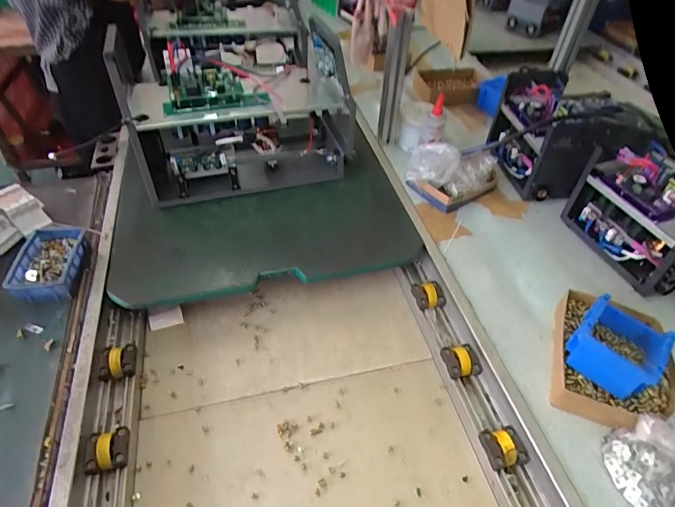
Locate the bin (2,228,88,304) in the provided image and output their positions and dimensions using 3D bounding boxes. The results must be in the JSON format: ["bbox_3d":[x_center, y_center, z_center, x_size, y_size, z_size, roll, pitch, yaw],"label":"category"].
[{"bbox_3d":[-0.503,0.018,0.771,0.094,0.043,0.145,-3,45,-5],"label":"bin"}]

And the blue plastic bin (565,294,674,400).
[{"bbox_3d":[0.416,0.133,0.645,0.138,0.070,0.109,-34,55,-31],"label":"blue plastic bin"}]

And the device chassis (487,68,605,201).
[{"bbox_3d":[0.452,-0.267,1.005,0.142,0.196,0.236,1,45,-2],"label":"device chassis"}]

